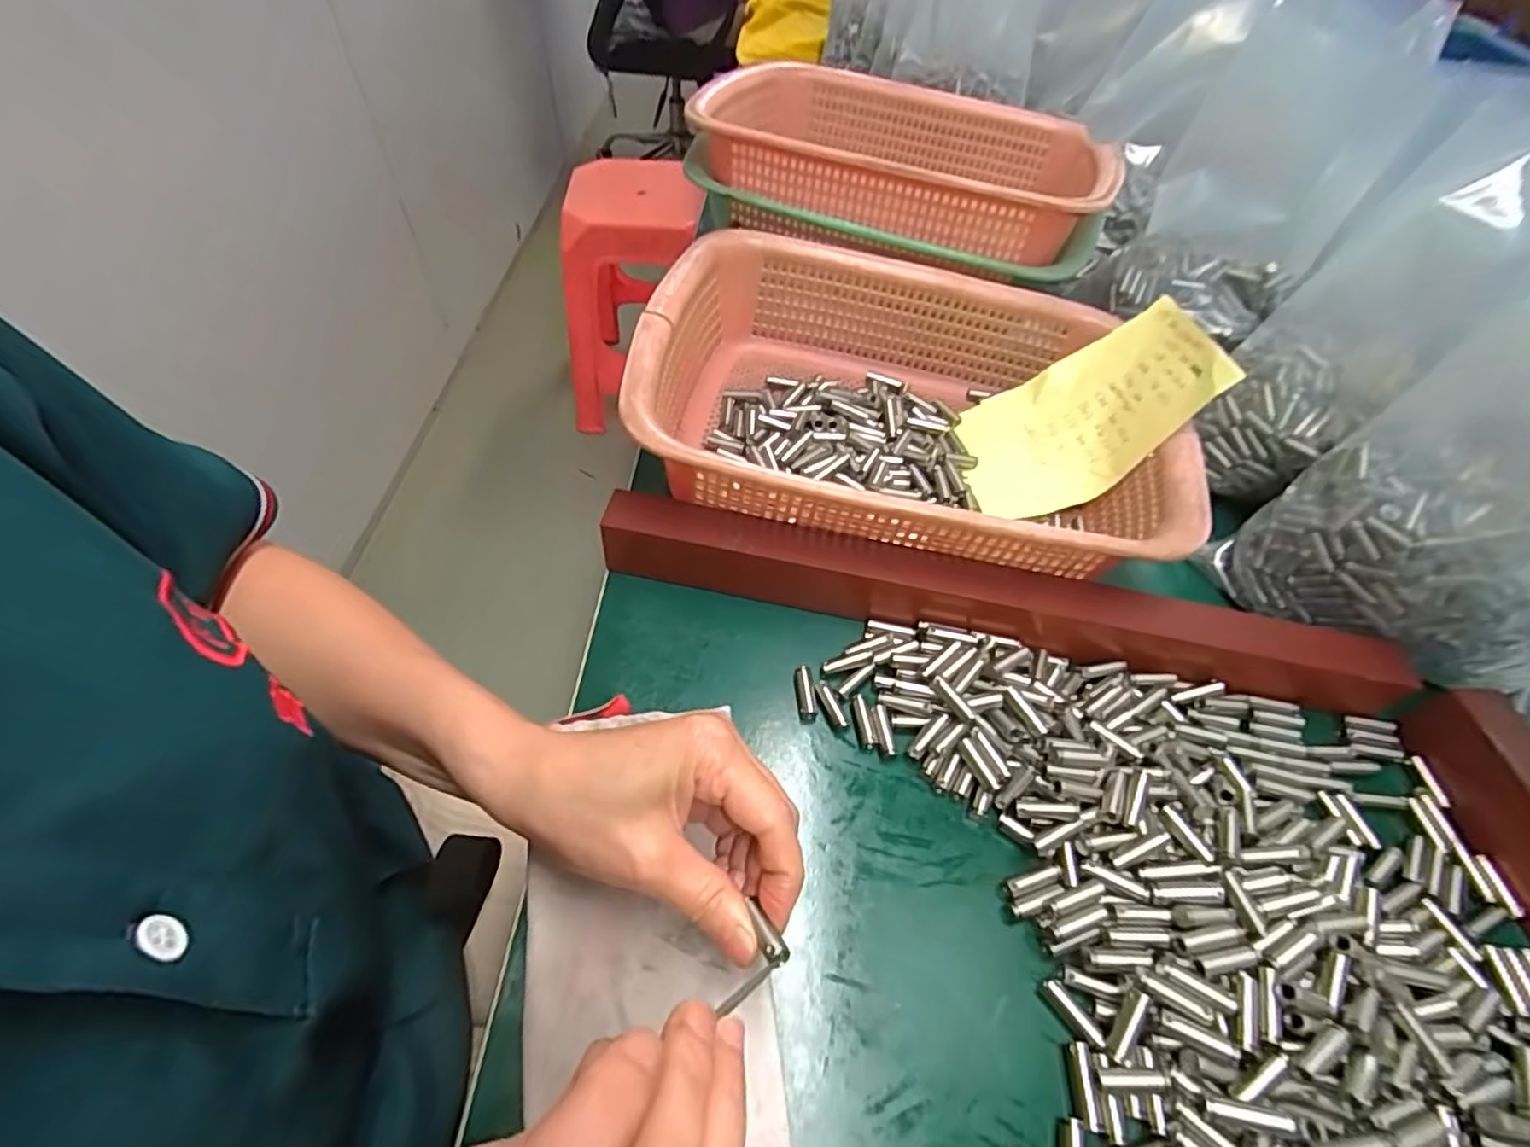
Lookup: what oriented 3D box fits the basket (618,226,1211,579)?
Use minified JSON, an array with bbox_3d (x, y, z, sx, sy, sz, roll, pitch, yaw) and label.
[{"bbox_3d":[0.081,-0.100,0.387,0.284,0.090,0.221,8,53,2],"label":"basket"}]

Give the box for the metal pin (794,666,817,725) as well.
[{"bbox_3d":[0.020,0.058,0.315,0.008,0.006,0.027,-3,53,-6],"label":"metal pin"}]

